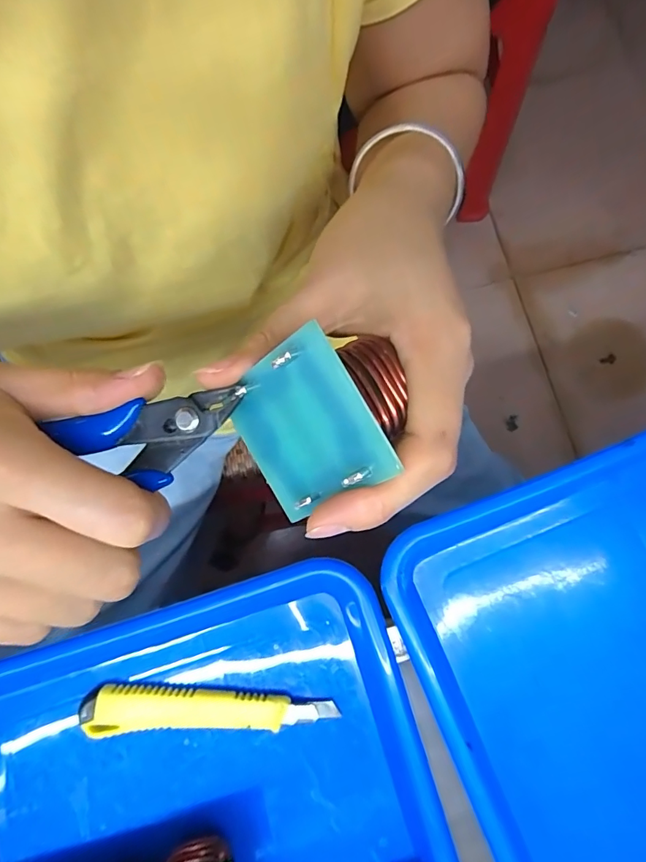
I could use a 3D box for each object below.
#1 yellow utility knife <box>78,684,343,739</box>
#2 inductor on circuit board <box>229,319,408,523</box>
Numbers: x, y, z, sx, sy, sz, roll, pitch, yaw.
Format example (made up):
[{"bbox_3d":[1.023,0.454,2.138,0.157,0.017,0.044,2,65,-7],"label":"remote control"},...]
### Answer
[{"bbox_3d":[-0.061,0.153,0.251,0.134,0.009,0.022,2,79,0],"label":"yellow utility knife"},{"bbox_3d":[0.002,-0.005,0.141,0.051,0.030,0.044,-31,89,37],"label":"inductor on circuit board"}]

